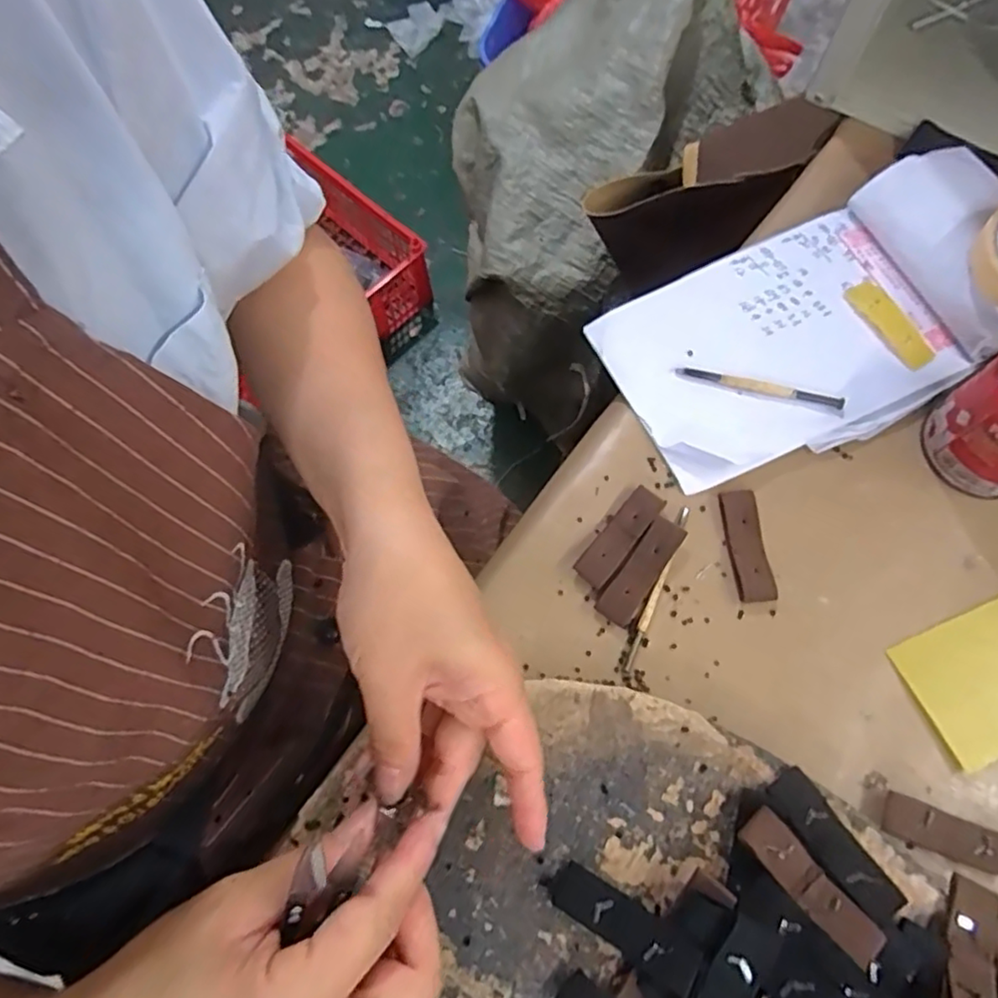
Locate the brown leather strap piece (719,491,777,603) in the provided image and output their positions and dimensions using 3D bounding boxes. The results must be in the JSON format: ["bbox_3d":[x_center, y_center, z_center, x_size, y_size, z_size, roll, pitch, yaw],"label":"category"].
[{"bbox_3d":[0.136,0.026,0.347,0.019,0.004,0.061,-6,70,-1],"label":"brown leather strap piece"}]

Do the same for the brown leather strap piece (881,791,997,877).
[{"bbox_3d":[0.214,0.159,0.296,0.064,0.012,0.019,19,72,8],"label":"brown leather strap piece"}]

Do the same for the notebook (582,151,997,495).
[{"bbox_3d":[0.202,-0.112,0.376,0.267,0.029,0.138,-25,72,-7],"label":"notebook"}]

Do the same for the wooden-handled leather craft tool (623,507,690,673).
[{"bbox_3d":[0.086,0.046,0.339,0.005,0.008,0.098,23,73,9],"label":"wooden-handled leather craft tool"}]

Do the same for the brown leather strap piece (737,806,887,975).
[{"bbox_3d":[0.130,0.162,0.266,0.019,0.004,0.064,-38,71,-18],"label":"brown leather strap piece"}]

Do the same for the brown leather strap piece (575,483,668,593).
[{"bbox_3d":[0.066,0.020,0.348,0.018,0.009,0.063,37,75,13],"label":"brown leather strap piece"}]

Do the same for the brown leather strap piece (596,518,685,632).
[{"bbox_3d":[0.076,0.039,0.341,0.020,0.008,0.062,35,75,13],"label":"brown leather strap piece"}]

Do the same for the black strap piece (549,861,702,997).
[{"bbox_3d":[0.054,0.183,0.271,0.062,0.006,0.020,23,72,26],"label":"black strap piece"}]

